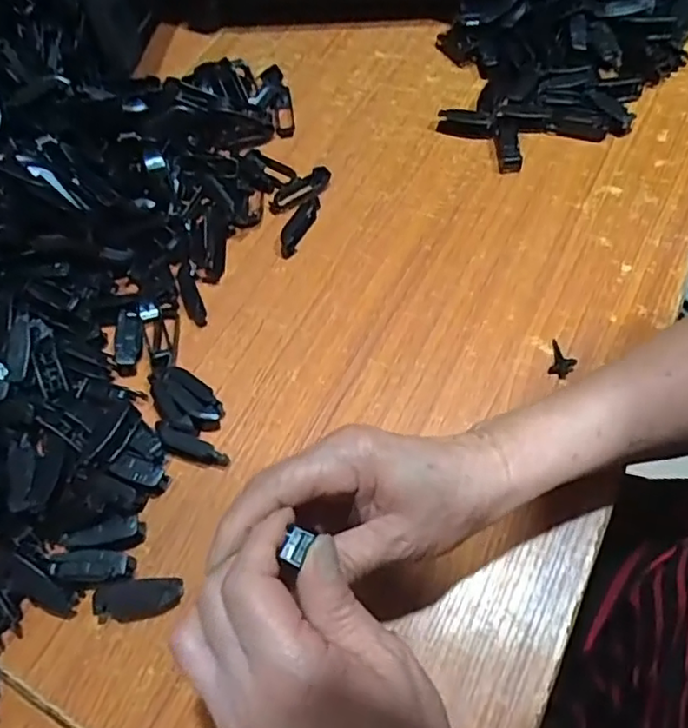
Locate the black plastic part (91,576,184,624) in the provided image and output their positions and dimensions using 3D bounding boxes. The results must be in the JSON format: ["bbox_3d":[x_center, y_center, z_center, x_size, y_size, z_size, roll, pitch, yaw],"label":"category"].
[{"bbox_3d":[-0.122,0.137,0.363,0.049,0.021,0.022,-11,59,0],"label":"black plastic part"}]

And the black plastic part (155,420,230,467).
[{"bbox_3d":[-0.102,0.055,0.410,0.054,0.014,0.016,16,63,16],"label":"black plastic part"}]

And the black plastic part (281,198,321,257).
[{"bbox_3d":[-0.036,-0.112,0.499,0.012,0.019,0.057,20,64,18],"label":"black plastic part"}]

